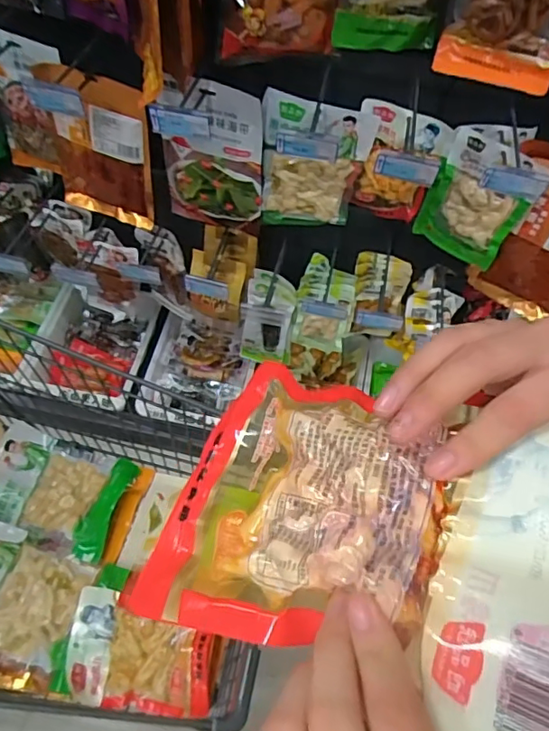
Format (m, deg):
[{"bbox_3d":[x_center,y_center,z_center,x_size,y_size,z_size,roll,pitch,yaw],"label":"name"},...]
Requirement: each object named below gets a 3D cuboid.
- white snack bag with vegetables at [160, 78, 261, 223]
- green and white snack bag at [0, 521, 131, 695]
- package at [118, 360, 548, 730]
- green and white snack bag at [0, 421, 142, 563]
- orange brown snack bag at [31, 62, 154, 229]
[{"bbox_3d":[-0.108,-0.348,0.946,0.176,0.269,0.018,19,56,8],"label":"white snack bag with vegetables"},{"bbox_3d":[-0.387,0.364,0.843,0.265,0.040,0.192,17,56,7],"label":"green and white snack bag"},{"bbox_3d":[0.035,0.070,0.254,0.207,0.020,0.140,7,58,33],"label":"package"},{"bbox_3d":[-0.378,0.214,0.948,0.240,0.039,0.183,15,56,6],"label":"green and white snack bag"},{"bbox_3d":[-0.297,-0.372,0.968,0.219,0.275,0.059,26,58,13],"label":"orange brown snack bag"}]

